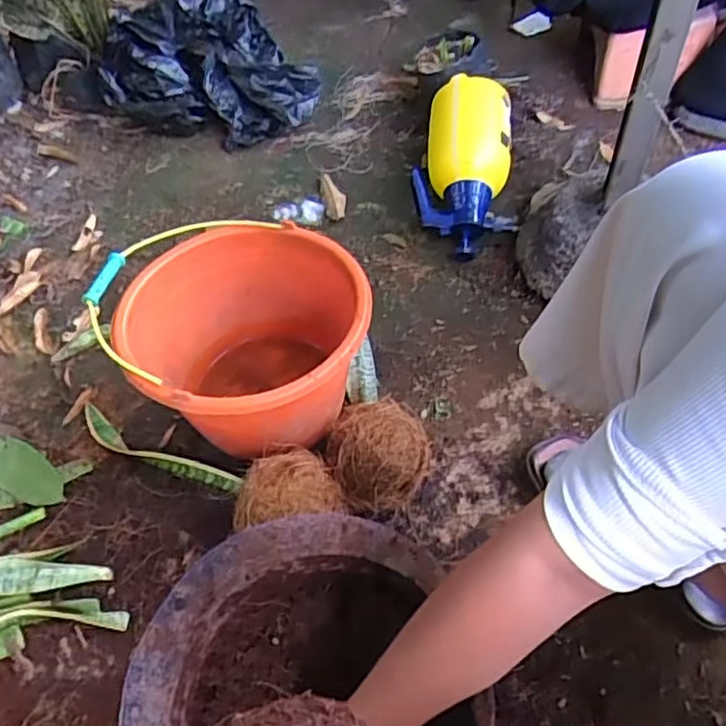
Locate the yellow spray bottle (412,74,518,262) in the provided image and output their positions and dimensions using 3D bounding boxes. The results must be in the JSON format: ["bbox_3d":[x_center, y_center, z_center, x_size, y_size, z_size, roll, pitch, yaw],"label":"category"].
[{"bbox_3d":[0.168,-0.314,1.028,0.151,0.158,0.260,6,53,9],"label":"yellow spray bottle"}]

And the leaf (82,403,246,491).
[{"bbox_3d":[-0.264,0.112,0.817,0.273,0.038,0.039,23,57,20],"label":"leaf"}]

